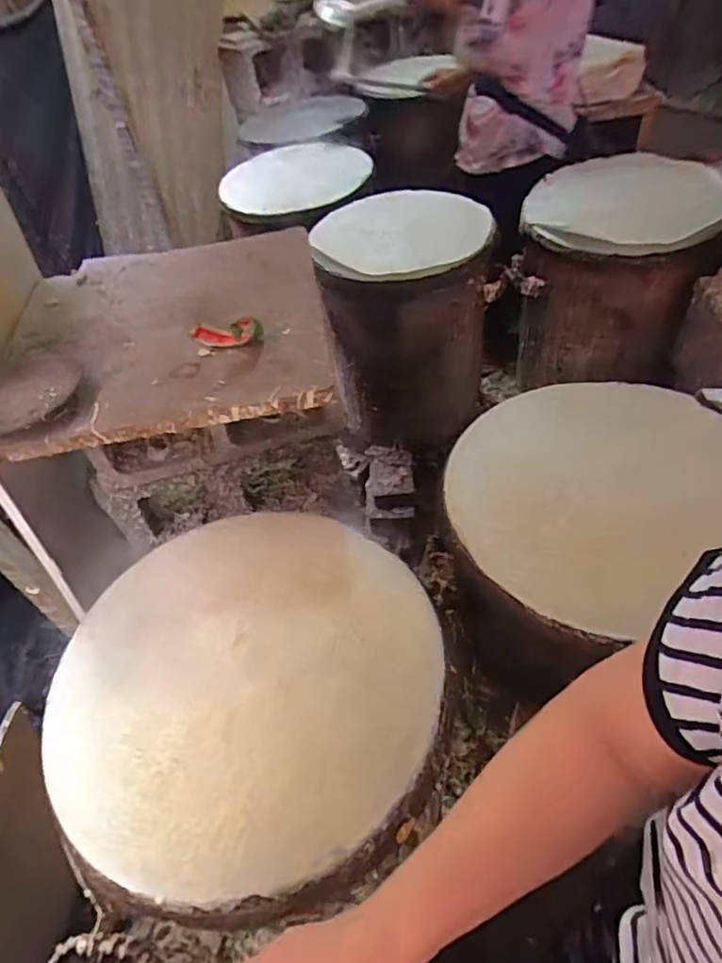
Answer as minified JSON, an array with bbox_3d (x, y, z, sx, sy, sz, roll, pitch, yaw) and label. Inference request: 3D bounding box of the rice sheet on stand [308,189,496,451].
[{"bbox_3d":[0.107,-0.369,1.392,0.362,0.483,0.356,1,50,7],"label":"rice sheet on stand"}]

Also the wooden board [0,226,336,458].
[{"bbox_3d":[-0.268,-0.221,0.794,0.430,0.035,0.449,-9,49,-1],"label":"wooden board"}]

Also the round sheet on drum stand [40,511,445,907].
[{"bbox_3d":[-0.117,0.179,0.571,0.362,0.021,0.362,-3,49,4],"label":"round sheet on drum stand"}]

